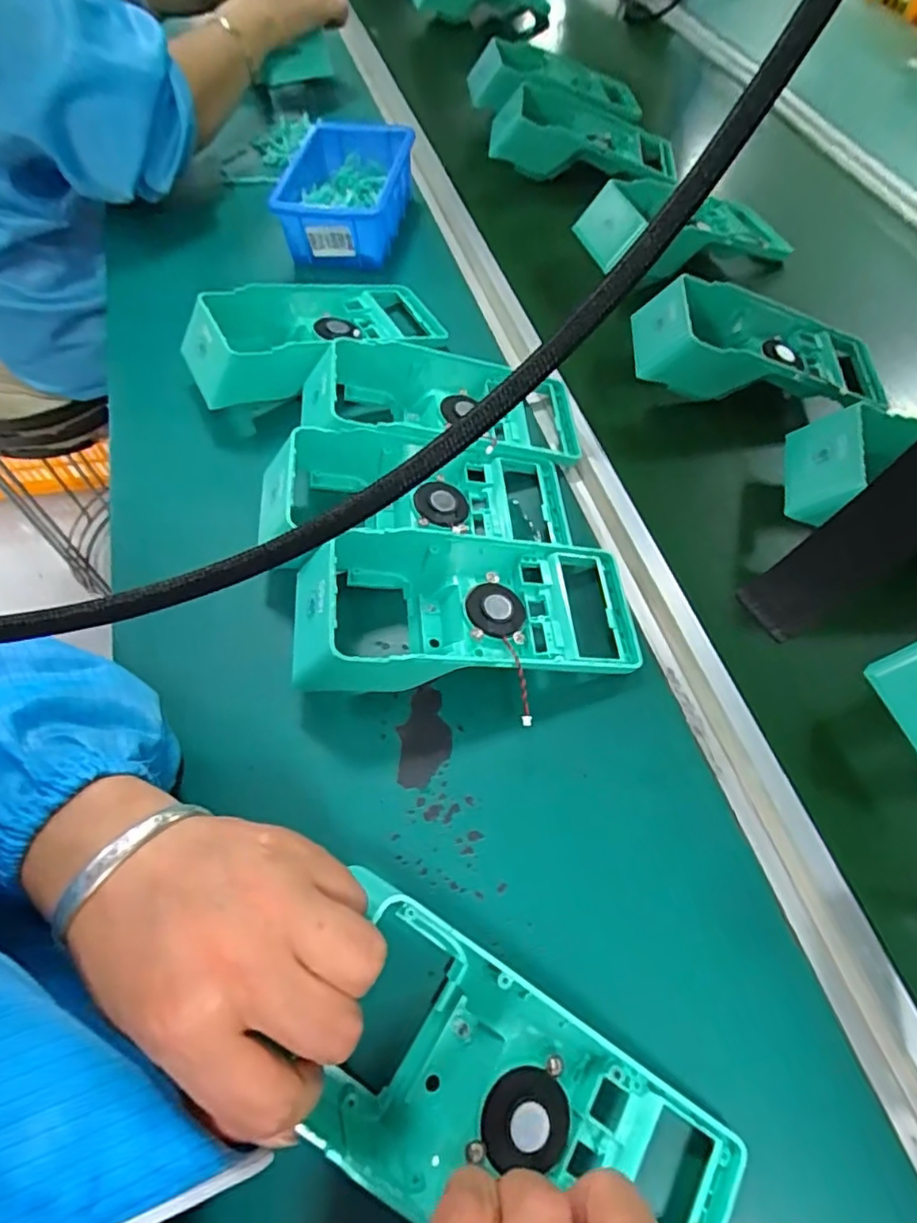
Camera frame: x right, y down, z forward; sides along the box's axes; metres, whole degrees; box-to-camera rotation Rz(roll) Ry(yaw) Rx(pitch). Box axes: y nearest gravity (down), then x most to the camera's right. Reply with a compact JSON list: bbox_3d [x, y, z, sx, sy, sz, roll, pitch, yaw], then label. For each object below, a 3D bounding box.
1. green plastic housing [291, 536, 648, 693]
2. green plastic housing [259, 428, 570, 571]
[{"bbox_3d":[0.005,-0.001,0.341,0.191,0.049,0.094,-3,59,-2],"label":"green plastic housing"},{"bbox_3d":[-0.026,-0.070,0.382,0.191,0.047,0.087,-4,59,-2],"label":"green plastic housing"}]

